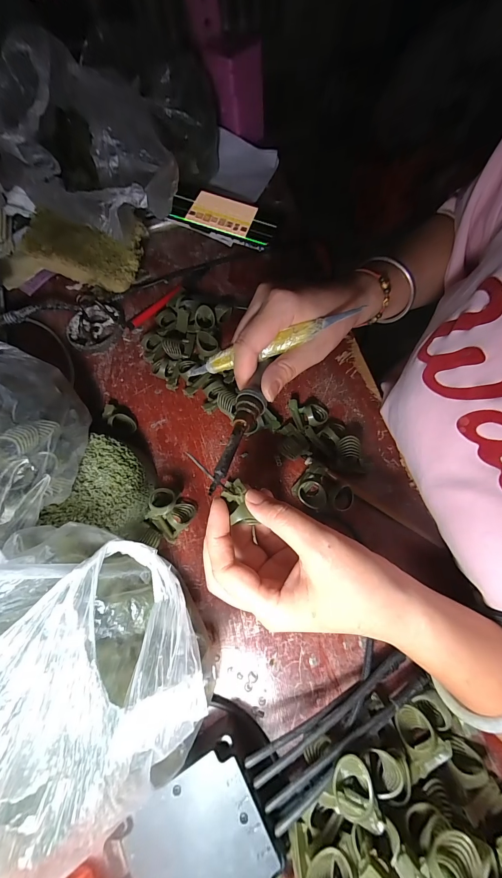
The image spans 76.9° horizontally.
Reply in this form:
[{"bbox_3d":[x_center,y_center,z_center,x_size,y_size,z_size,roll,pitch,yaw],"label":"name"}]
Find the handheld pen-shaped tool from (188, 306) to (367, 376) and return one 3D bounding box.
[{"bbox_3d":[0.011,-0.074,0.253,0.143,0.011,0.014,-14,66,19],"label":"handheld pen-shaped tool"}]

